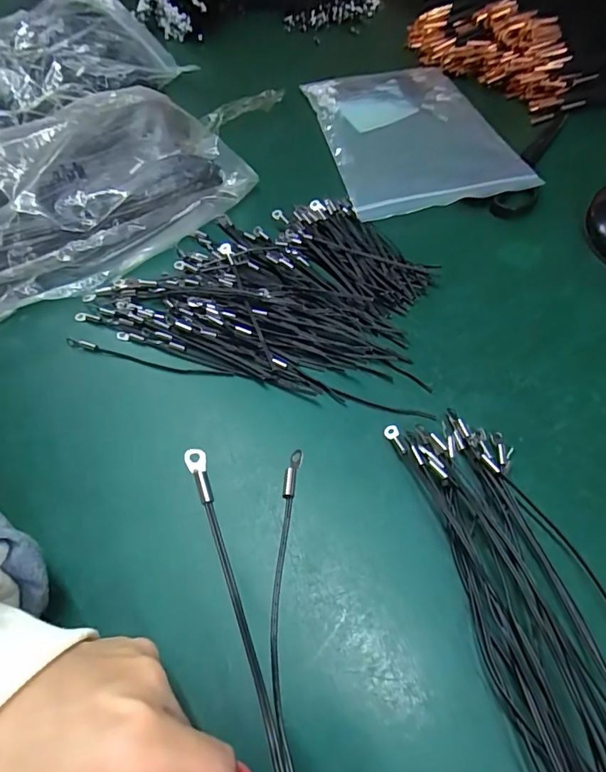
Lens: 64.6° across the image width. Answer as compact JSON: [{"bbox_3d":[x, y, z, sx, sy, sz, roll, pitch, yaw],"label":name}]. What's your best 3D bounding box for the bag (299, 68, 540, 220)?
[{"bbox_3d":[0.101,-0.242,0.458,0.155,0.012,0.223,-11,57,-3],"label":"bag"}]

